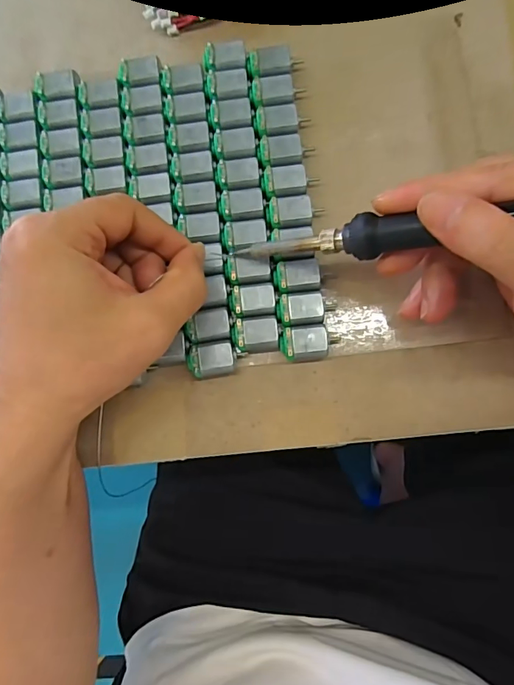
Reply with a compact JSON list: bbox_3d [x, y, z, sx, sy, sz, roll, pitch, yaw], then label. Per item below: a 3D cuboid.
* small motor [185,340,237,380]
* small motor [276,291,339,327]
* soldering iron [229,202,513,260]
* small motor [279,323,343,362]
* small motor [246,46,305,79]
[{"bbox_3d":[-0.026,0.010,0.259,0.027,0.016,0.020,-11,84,3],"label":"small motor"},{"bbox_3d":[0.029,-0.019,0.258,0.033,0.014,0.019,-4,84,4],"label":"small motor"},{"bbox_3d":[0.079,-0.051,0.201,0.209,0.017,0.018,-1,84,29],"label":"soldering iron"},{"bbox_3d":[0.031,0.000,0.256,0.034,0.016,0.020,-6,84,4],"label":"small motor"},{"bbox_3d":[0.011,-0.173,0.278,0.033,0.014,0.019,-6,84,4],"label":"small motor"}]

